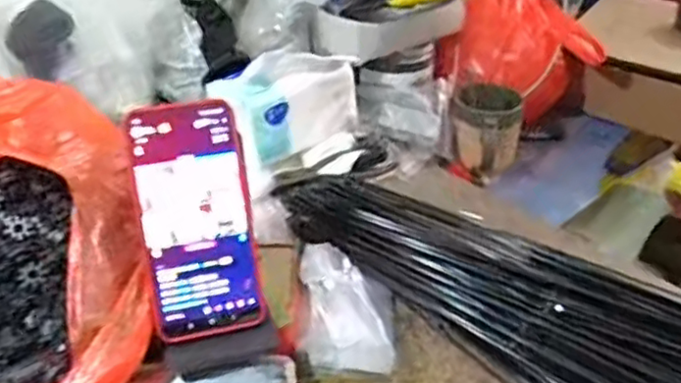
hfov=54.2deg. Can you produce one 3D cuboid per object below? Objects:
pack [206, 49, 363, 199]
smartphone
[{"bbox_3d":[-0.053,-0.096,0.737,0.153,0.128,0.069,-24,25,-28],"label":"pack"},{"bbox_3d":[-0.101,0.020,0.475,0.080,0.164,0.012,-10,4,-16],"label":"smartphone"}]

